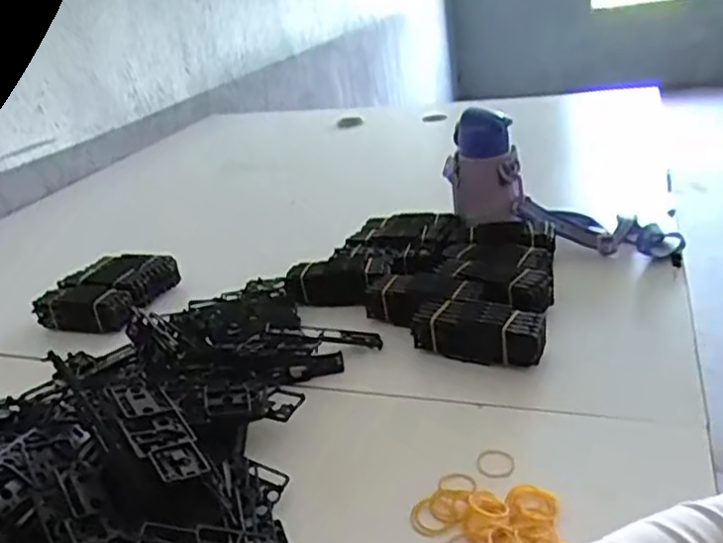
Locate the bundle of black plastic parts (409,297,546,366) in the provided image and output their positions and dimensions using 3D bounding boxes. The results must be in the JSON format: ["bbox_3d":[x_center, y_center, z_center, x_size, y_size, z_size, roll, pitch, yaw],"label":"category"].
[{"bbox_3d":[0.117,0.059,0.659,0.135,0.046,0.049,8,30,32],"label":"bundle of black plastic parts"}]

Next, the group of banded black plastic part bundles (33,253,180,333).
[{"bbox_3d":[-0.330,0.022,0.871,0.147,0.045,0.143,2,27,22],"label":"group of banded black plastic part bundles"}]

